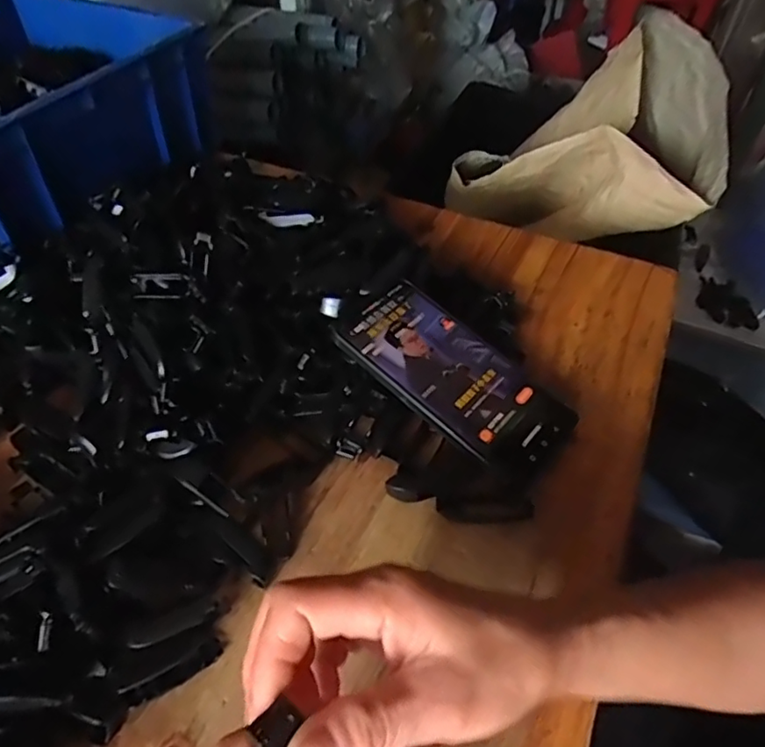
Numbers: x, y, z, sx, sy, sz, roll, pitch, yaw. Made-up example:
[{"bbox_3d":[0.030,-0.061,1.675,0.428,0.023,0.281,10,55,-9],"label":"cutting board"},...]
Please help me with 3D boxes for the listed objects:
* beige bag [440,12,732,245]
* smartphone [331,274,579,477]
[{"bbox_3d":[0.272,-0.313,0.764,0.299,0.210,0.272,15,49,12],"label":"beige bag"},{"bbox_3d":[0.045,-0.002,0.396,0.167,0.014,0.079,40,56,14],"label":"smartphone"}]

